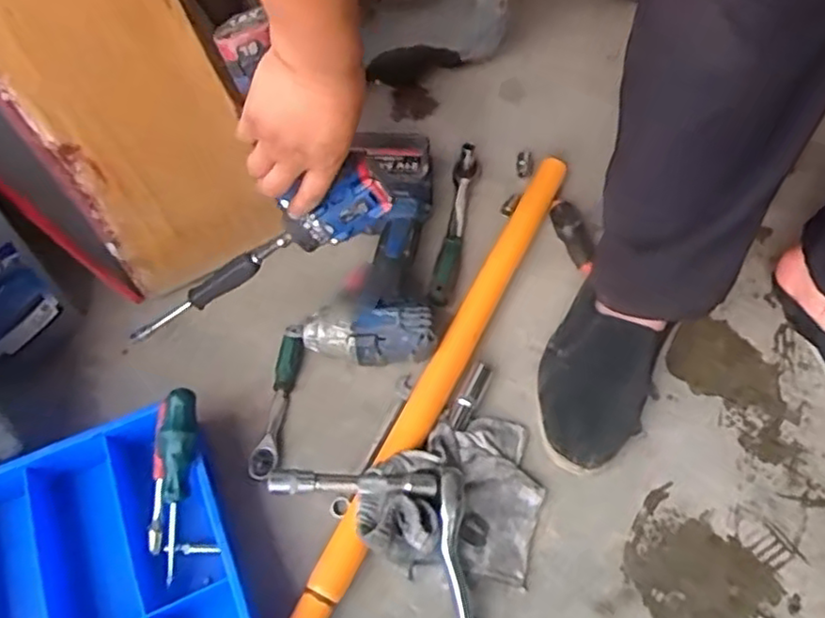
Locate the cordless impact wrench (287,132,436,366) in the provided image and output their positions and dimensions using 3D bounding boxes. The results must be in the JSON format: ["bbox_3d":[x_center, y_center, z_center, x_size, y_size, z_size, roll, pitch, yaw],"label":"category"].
[{"bbox_3d":[-0.037,-0.067,0.721,0.137,0.076,0.260,5,60,4],"label":"cordless impact wrench"}]

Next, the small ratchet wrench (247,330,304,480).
[{"bbox_3d":[-0.135,0.096,0.668,0.025,0.021,0.151,6,61,5],"label":"small ratchet wrench"}]

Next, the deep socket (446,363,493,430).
[{"bbox_3d":[0.057,0.089,0.668,0.021,0.017,0.078,24,64,14],"label":"deep socket"}]

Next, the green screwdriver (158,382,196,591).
[{"bbox_3d":[-0.210,0.152,0.583,0.035,0.025,0.163,3,89,3],"label":"green screwdriver"}]

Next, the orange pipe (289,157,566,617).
[{"bbox_3d":[0.033,0.059,0.673,0.036,0.033,0.579,24,64,14],"label":"orange pipe"}]

